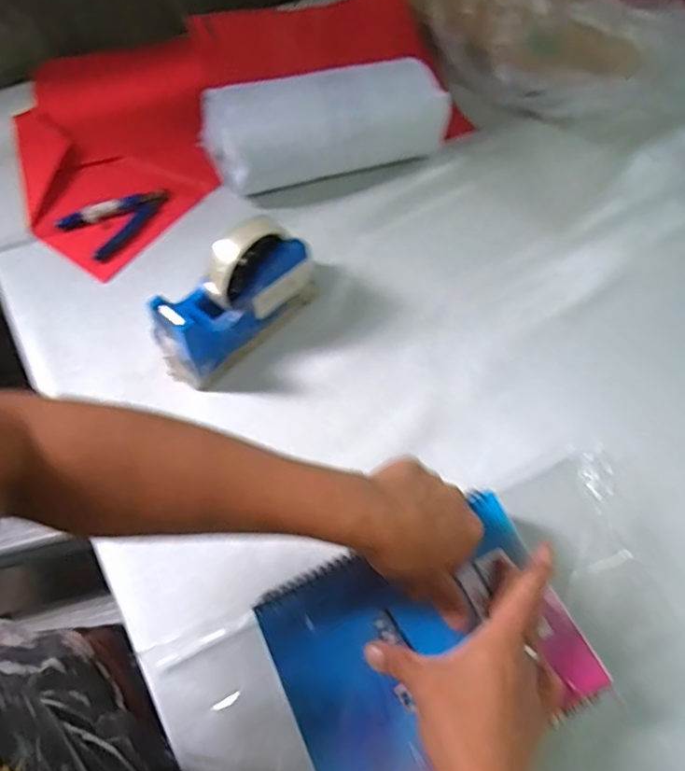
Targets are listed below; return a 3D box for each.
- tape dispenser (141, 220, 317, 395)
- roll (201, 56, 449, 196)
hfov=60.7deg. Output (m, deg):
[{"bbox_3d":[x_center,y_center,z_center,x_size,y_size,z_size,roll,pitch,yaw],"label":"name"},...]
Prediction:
[{"bbox_3d":[-0.096,-0.081,0.536,0.159,0.104,0.060,-40,70,-20],"label":"tape dispenser"},{"bbox_3d":[-0.018,-0.286,0.655,0.262,0.083,0.098,-14,63,-8],"label":"roll"}]

